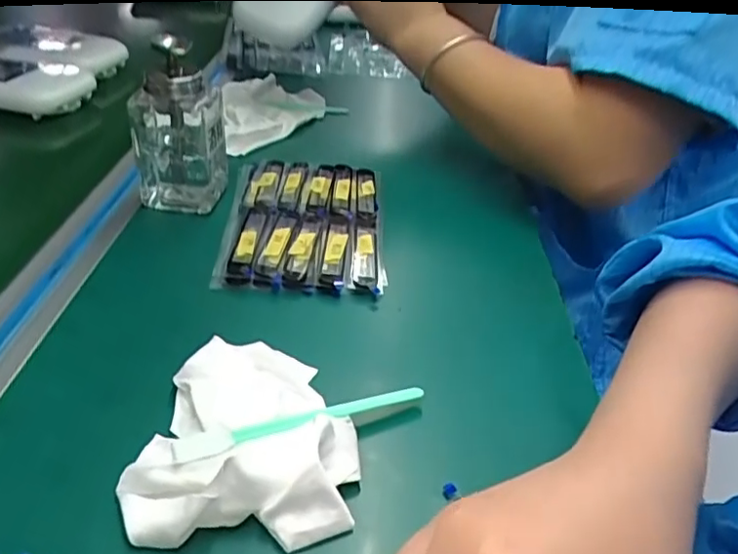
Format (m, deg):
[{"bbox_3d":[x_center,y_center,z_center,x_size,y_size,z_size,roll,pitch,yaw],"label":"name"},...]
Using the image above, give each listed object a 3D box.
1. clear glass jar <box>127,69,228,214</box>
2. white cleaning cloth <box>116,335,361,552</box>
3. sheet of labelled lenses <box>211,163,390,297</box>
[{"bbox_3d":[-0.136,-0.100,0.430,0.059,0.091,0.041,3,35,-6],"label":"clear glass jar"},{"bbox_3d":[-0.054,0.064,0.270,0.093,0.023,0.108,4,35,-5],"label":"white cleaning cloth"},{"bbox_3d":[-0.046,-0.046,0.435,0.108,0.009,0.158,4,35,-5],"label":"sheet of labelled lenses"}]

